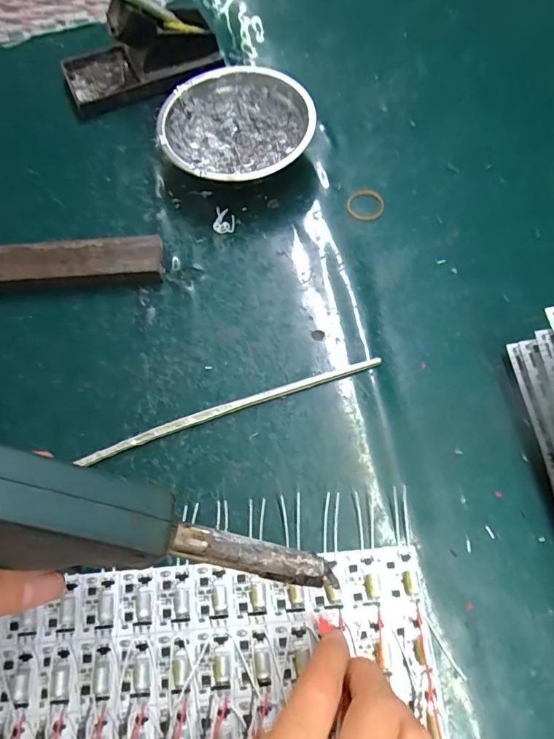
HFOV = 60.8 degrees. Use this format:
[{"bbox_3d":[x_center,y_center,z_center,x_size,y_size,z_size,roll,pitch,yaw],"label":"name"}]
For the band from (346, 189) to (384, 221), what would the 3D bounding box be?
[{"bbox_3d":[0.074,-0.138,0.395,0.031,0.004,0.031,2,67,4],"label":"band"}]

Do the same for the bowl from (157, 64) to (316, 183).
[{"bbox_3d":[-0.031,-0.206,0.409,0.123,0.048,0.118,-1,67,3],"label":"bowl"}]

